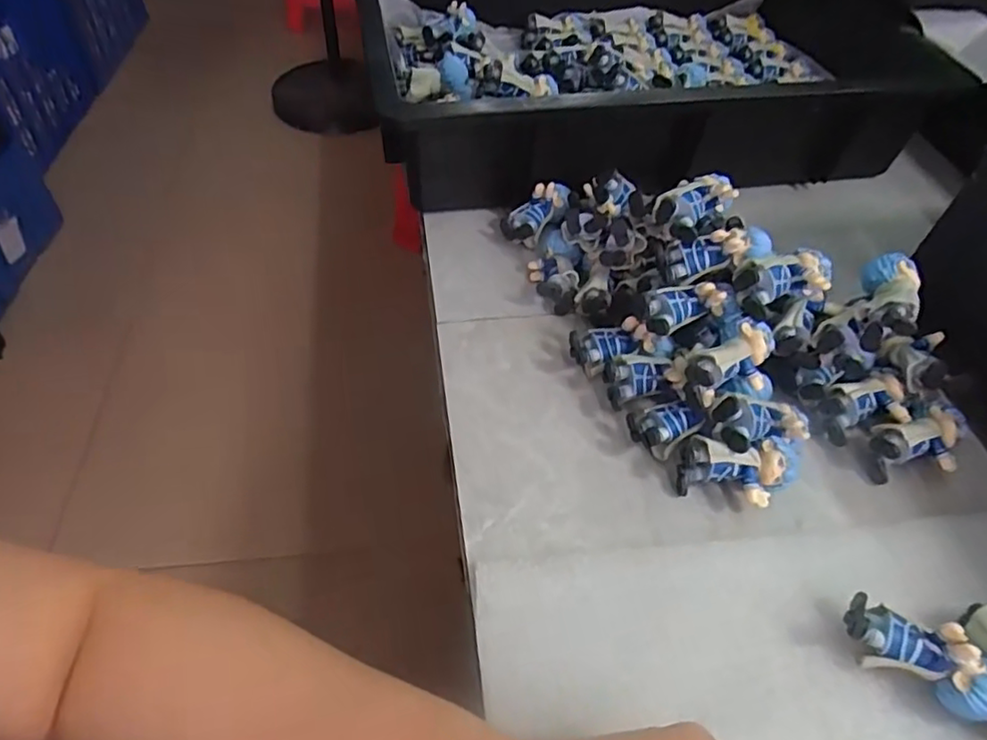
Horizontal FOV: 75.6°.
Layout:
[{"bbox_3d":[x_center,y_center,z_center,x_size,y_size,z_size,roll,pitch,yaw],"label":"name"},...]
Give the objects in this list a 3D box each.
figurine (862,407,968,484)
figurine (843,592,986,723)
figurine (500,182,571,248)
[{"bbox_3d":[0.235,0.042,0.351,0.053,0.024,0.033,-12,52,-14],"label":"figurine"},{"bbox_3d":[0.185,0.125,0.276,0.063,0.033,0.027,36,56,23],"label":"figurine"},{"bbox_3d":[0.034,-0.116,0.461,0.057,0.022,0.027,-43,64,-10],"label":"figurine"}]

